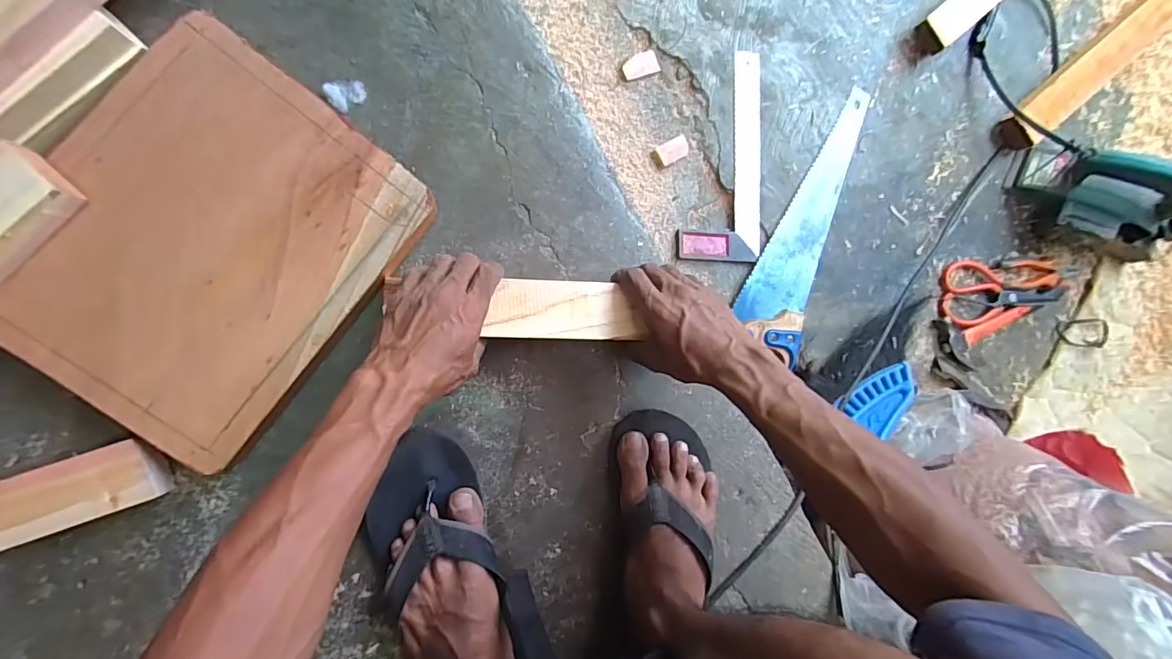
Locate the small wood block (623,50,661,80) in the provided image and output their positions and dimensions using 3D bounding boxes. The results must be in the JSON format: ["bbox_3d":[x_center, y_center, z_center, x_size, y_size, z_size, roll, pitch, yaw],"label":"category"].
[{"bbox_3d":[0.075,-0.367,0.692,0.057,0.009,0.032,-25,95,-8],"label":"small wood block"}]

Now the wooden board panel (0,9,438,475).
[{"bbox_3d":[-0.332,-0.075,0.440,0.265,0.016,0.320,38,83,-11],"label":"wooden board panel"}]

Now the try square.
[{"bbox_3d":[0.196,-0.246,0.706,0.124,0.015,0.299,3,91,-10],"label":"try square"}]

